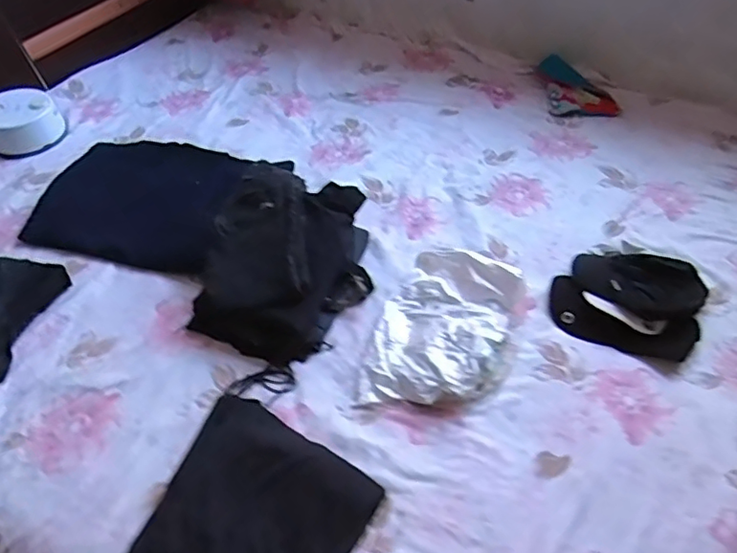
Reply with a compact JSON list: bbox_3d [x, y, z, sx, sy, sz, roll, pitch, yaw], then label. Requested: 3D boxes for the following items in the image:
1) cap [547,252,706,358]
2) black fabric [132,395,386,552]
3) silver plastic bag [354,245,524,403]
[{"bbox_3d":[0.530,0.036,1.133,0.285,0.061,0.251,16,49,13],"label":"cap"},{"bbox_3d":[-0.191,0.364,0.819,0.316,0.059,0.332,27,53,21],"label":"black fabric"},{"bbox_3d":[0.145,0.103,1.053,0.257,0.070,0.360,15,49,13],"label":"silver plastic bag"}]

